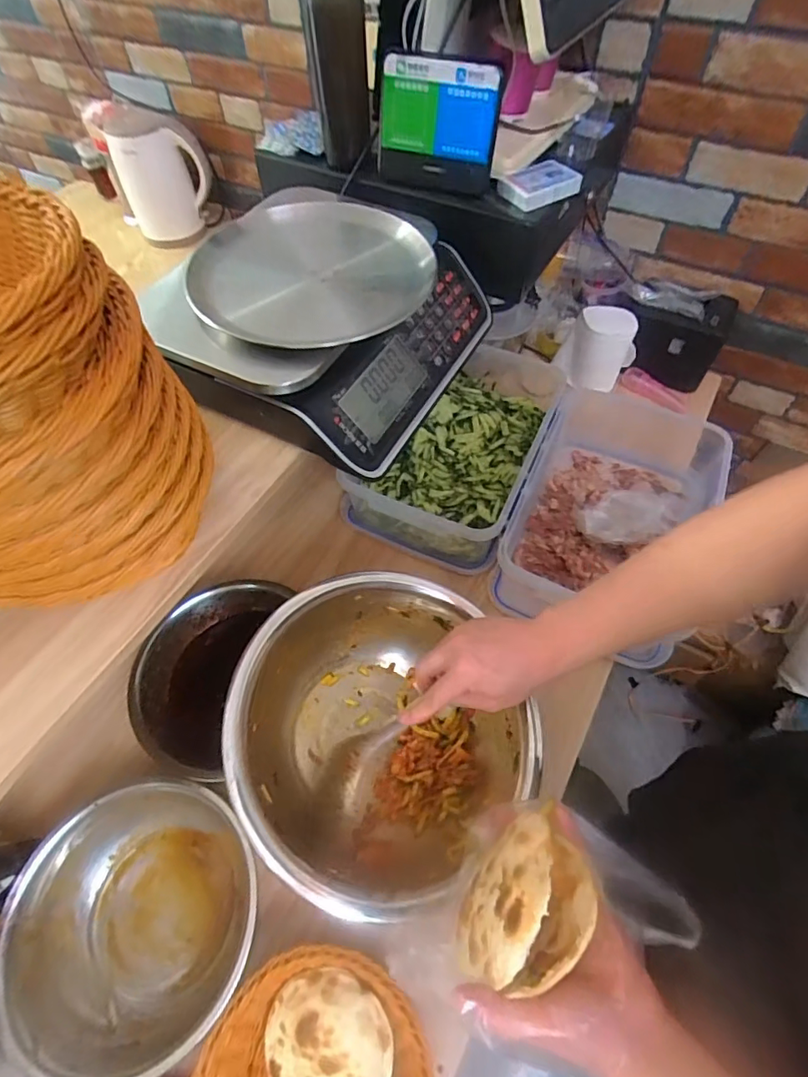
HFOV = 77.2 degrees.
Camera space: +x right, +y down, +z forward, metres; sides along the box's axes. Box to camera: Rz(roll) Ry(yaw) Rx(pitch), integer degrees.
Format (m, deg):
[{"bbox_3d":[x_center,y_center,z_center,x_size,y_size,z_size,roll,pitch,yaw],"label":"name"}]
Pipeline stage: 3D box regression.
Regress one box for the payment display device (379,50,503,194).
[{"bbox_3d":[0.037,-0.473,0.580,0.140,0.108,0.046,11,59,9],"label":"payment display device"}]

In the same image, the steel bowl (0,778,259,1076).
[{"bbox_3d":[-0.257,0.372,0.499,0.206,0.108,0.214,-1,58,2],"label":"steel bowl"}]

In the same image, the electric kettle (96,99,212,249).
[{"bbox_3d":[-0.541,-0.811,1.142,0.194,0.233,0.139,-23,60,-12],"label":"electric kettle"}]

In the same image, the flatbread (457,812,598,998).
[{"bbox_3d":[0.084,0.247,0.343,0.066,0.066,0.103,32,65,20],"label":"flatbread"}]

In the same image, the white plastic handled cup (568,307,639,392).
[{"bbox_3d":[0.346,-0.331,0.900,0.111,0.131,0.076,20,61,14],"label":"white plastic handled cup"}]

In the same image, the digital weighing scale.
[{"bbox_3d":[-0.073,-0.250,0.559,0.266,0.125,0.315,20,61,14],"label":"digital weighing scale"}]

